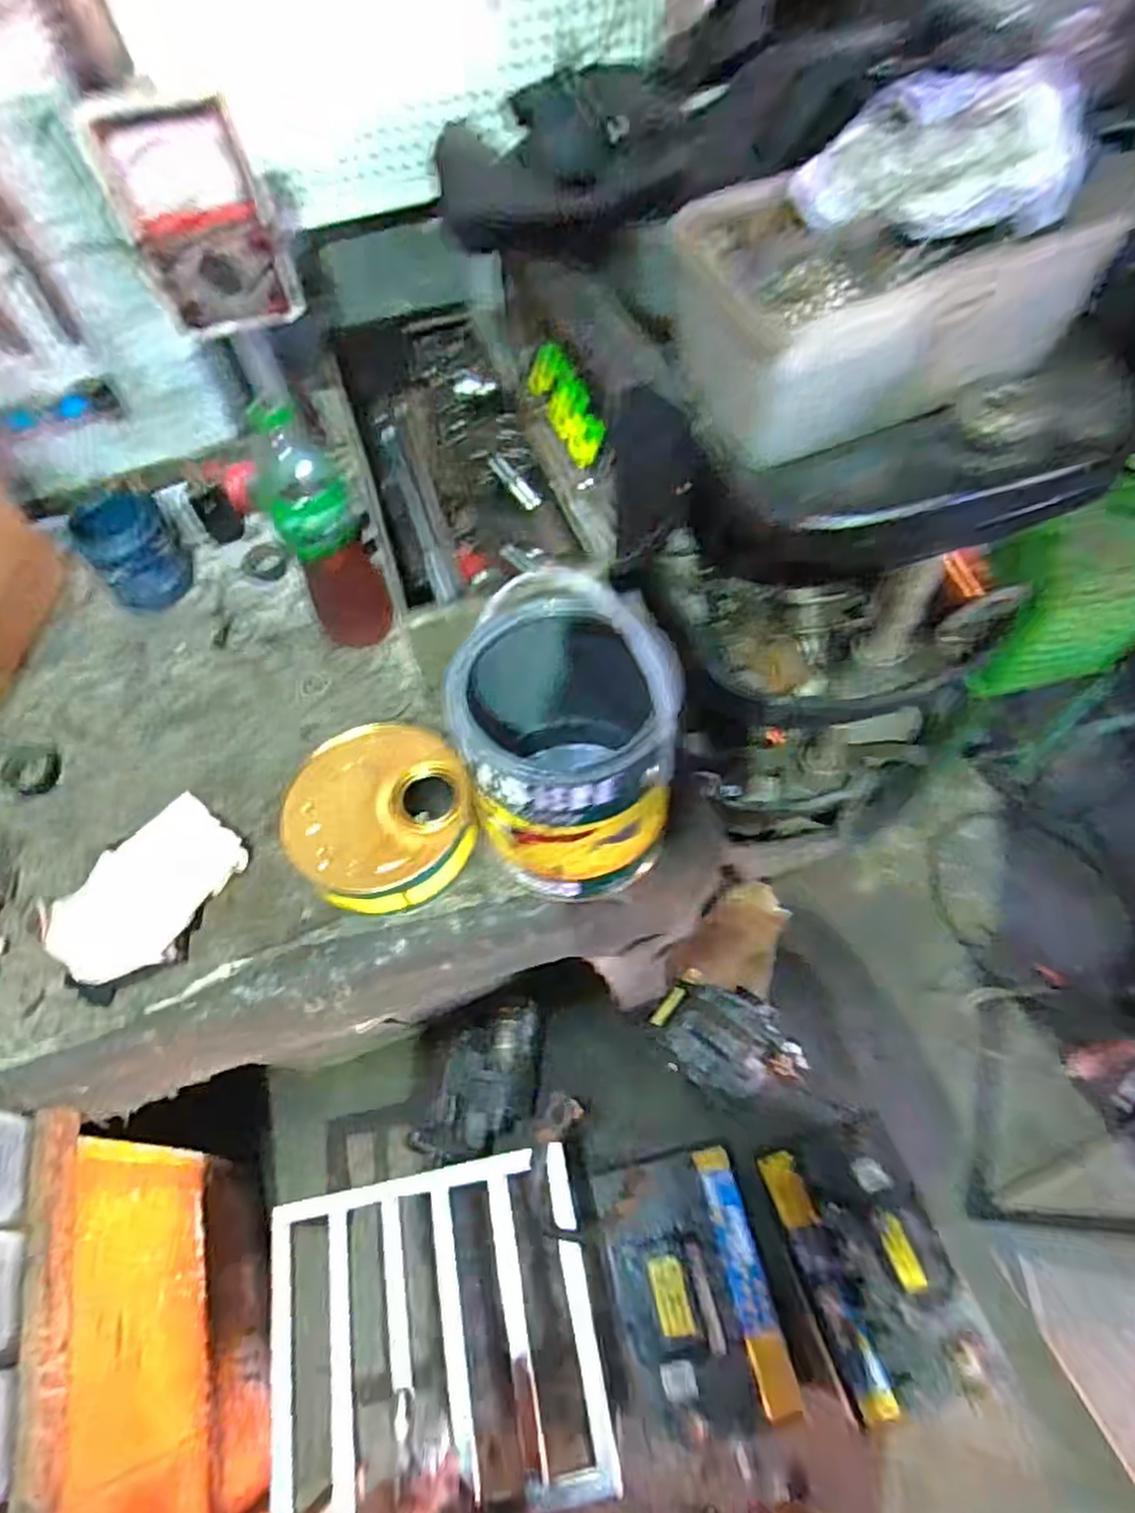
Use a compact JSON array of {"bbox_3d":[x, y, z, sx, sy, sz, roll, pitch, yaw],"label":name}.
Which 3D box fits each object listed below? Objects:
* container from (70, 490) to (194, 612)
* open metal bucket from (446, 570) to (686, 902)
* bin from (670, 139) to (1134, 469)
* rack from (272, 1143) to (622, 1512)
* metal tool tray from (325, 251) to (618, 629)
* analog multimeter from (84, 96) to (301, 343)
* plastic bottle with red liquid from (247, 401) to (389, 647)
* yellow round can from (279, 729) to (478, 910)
[{"bbox_3d":[-0.501,-0.241,0.848,0.099,0.096,0.114,-32,63,-15],"label":"container"},{"bbox_3d":[0.000,-0.013,0.583,0.153,0.264,0.174,-13,60,-5],"label":"open metal bucket"},{"bbox_3d":[0.225,-0.324,0.532,0.273,0.103,0.157,-13,60,-5],"label":"bin"},{"bbox_3d":[-0.143,0.615,0.779,0.342,0.033,0.304,-11,60,-4],"label":"rack"},{"bbox_3d":[-0.101,-0.326,0.807,0.243,0.131,0.460,-17,60,-7],"label":"metal tool tray"},{"bbox_3d":[-0.324,-0.476,0.655,0.119,0.164,0.034,-11,60,-4],"label":"analog multimeter"},{"bbox_3d":[-0.235,-0.205,0.720,0.079,0.262,0.066,-18,60,-8],"label":"plastic bottle with red liquid"},{"bbox_3d":[-0.163,0.058,0.661,0.161,0.080,0.150,-1,59,2],"label":"yellow round can"}]

